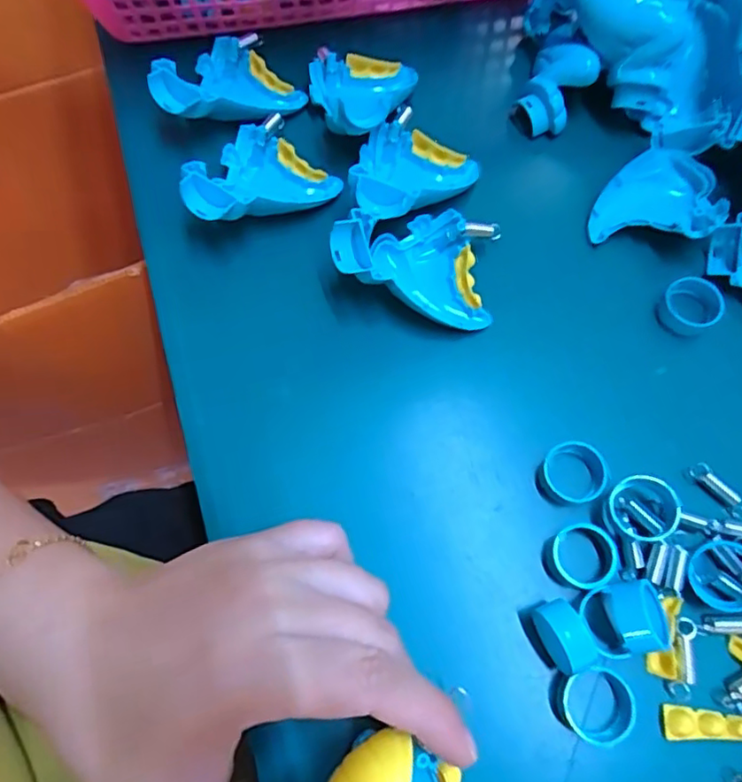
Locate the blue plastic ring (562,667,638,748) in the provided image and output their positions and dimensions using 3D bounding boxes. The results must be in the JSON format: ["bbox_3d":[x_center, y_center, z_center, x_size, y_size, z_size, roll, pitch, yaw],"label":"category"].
[{"bbox_3d":[0.084,0.117,0.215,0.026,0.011,0.027,0,69,1],"label":"blue plastic ring"}]

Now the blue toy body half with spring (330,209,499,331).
[{"bbox_3d":[0.021,-0.064,0.266,0.072,0.030,0.051,9,70,4],"label":"blue toy body half with spring"}]

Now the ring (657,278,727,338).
[{"bbox_3d":[0.149,-0.039,0.274,0.027,0.012,0.025,0,69,1],"label":"ring"}]

